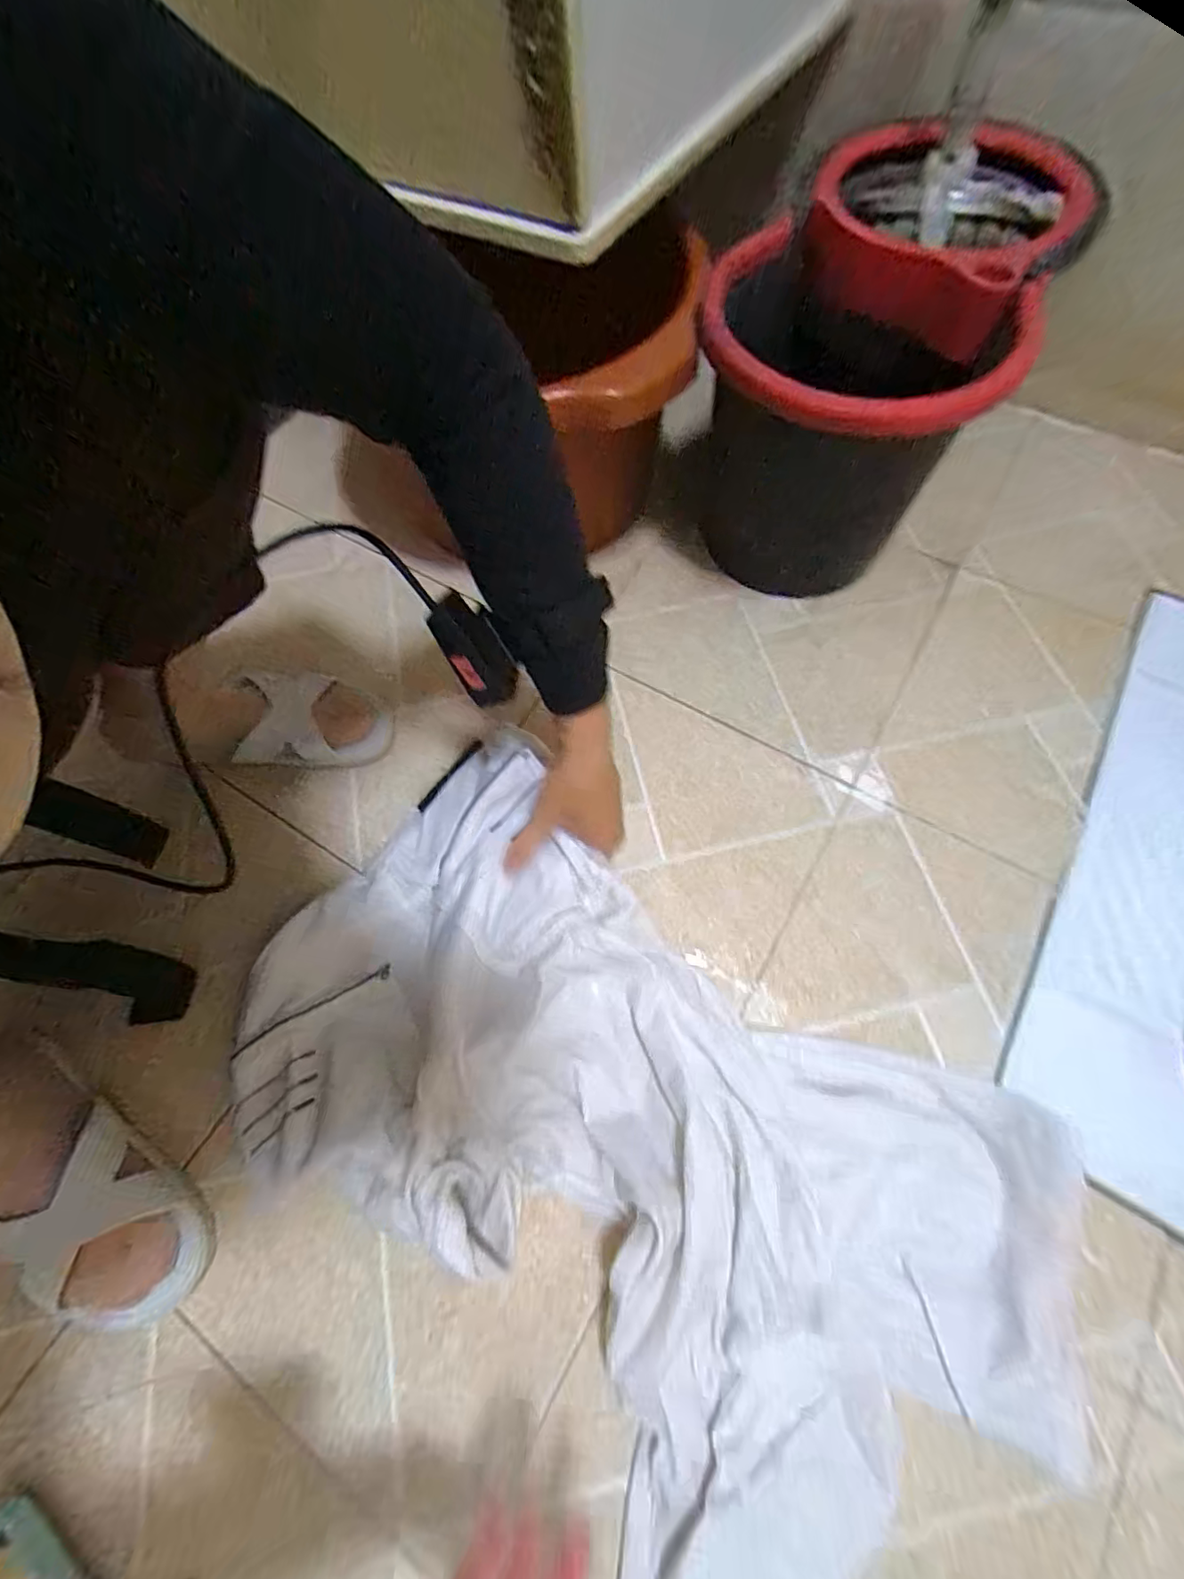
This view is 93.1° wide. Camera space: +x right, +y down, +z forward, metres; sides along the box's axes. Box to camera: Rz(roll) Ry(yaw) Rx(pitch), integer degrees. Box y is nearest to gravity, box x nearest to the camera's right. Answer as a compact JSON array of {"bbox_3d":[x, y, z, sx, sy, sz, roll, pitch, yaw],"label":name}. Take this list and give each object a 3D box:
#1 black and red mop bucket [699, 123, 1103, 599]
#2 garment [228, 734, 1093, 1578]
[{"bbox_3d":[0.249,-0.392,0.547,0.249,0.235,0.376,28,71,14],"label":"black and red mop bucket"},{"bbox_3d":[0.018,0.231,0.375,0.543,0.067,0.342,36,73,17],"label":"garment"}]

